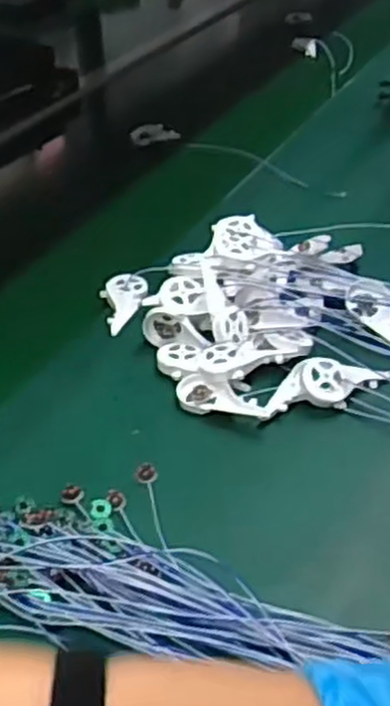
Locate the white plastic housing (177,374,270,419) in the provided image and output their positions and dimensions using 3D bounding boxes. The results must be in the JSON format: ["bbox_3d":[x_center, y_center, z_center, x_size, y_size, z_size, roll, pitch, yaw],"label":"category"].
[{"bbox_3d":[0.025,0.041,0.701,0.088,0.017,0.035,12,40,17],"label":"white plastic housing"}]

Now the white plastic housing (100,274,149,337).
[{"bbox_3d":[-0.082,-0.054,0.824,0.046,0.014,0.088,8,39,12],"label":"white plastic housing"}]

